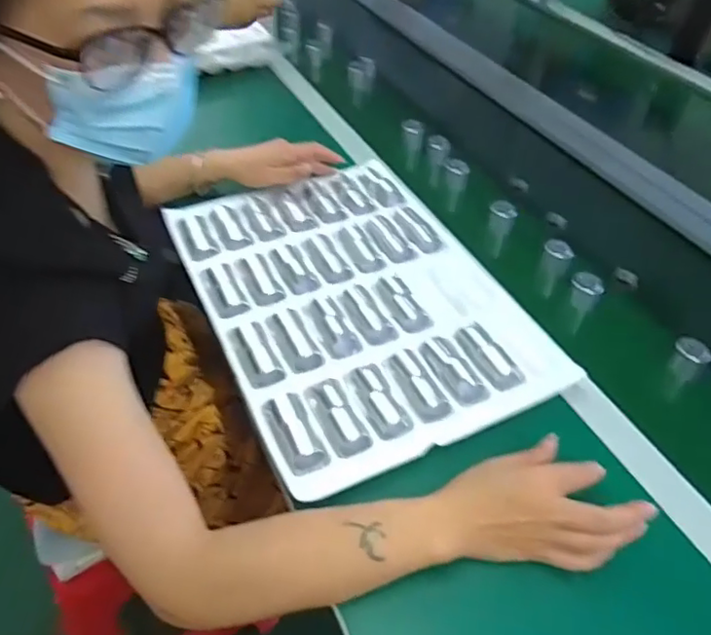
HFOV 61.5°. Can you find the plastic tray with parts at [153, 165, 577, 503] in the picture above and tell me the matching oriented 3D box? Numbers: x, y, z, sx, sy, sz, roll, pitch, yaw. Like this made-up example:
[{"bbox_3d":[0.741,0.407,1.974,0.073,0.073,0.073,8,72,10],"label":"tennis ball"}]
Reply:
[{"bbox_3d":[-0.003,-0.032,0.686,0.316,0.025,0.431,-21,50,-18],"label":"plastic tray with parts"}]

